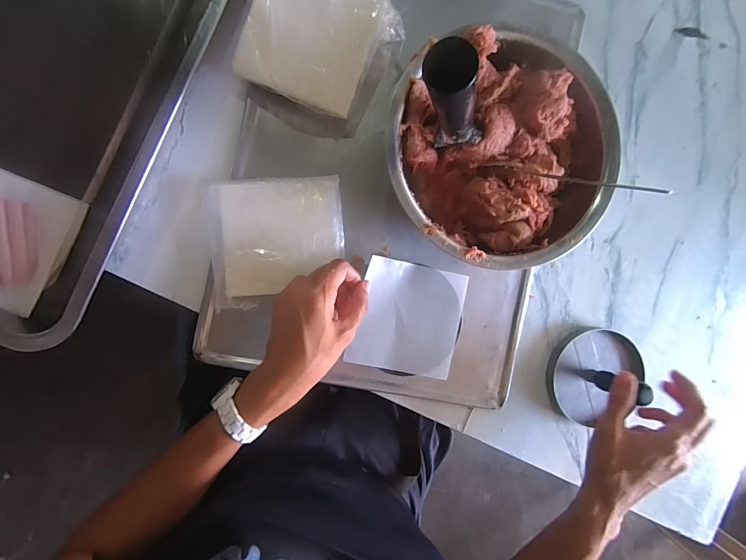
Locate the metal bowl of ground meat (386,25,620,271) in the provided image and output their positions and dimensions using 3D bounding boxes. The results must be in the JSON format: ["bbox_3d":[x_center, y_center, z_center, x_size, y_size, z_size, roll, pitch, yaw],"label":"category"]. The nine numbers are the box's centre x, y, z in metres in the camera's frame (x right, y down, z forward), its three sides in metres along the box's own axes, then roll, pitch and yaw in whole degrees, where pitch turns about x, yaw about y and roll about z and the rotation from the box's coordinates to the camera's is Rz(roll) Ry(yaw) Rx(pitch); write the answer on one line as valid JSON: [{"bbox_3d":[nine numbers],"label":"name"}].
[{"bbox_3d":[0.115,-0.117,0.342,0.205,0.097,0.202,0,92,-8],"label":"metal bowl of ground meat"}]

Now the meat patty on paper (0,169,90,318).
[{"bbox_3d":[-0.331,-0.038,0.319,0.109,0.021,0.110,22,89,-8],"label":"meat patty on paper"}]

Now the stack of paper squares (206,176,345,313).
[{"bbox_3d":[-0.093,-0.038,0.356,0.126,0.017,0.119,-5,92,-8],"label":"stack of paper squares"}]

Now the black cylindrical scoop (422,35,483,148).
[{"bbox_3d":[0.063,-0.128,0.275,0.038,0.119,0.035,-1,88,13],"label":"black cylindrical scoop"}]

